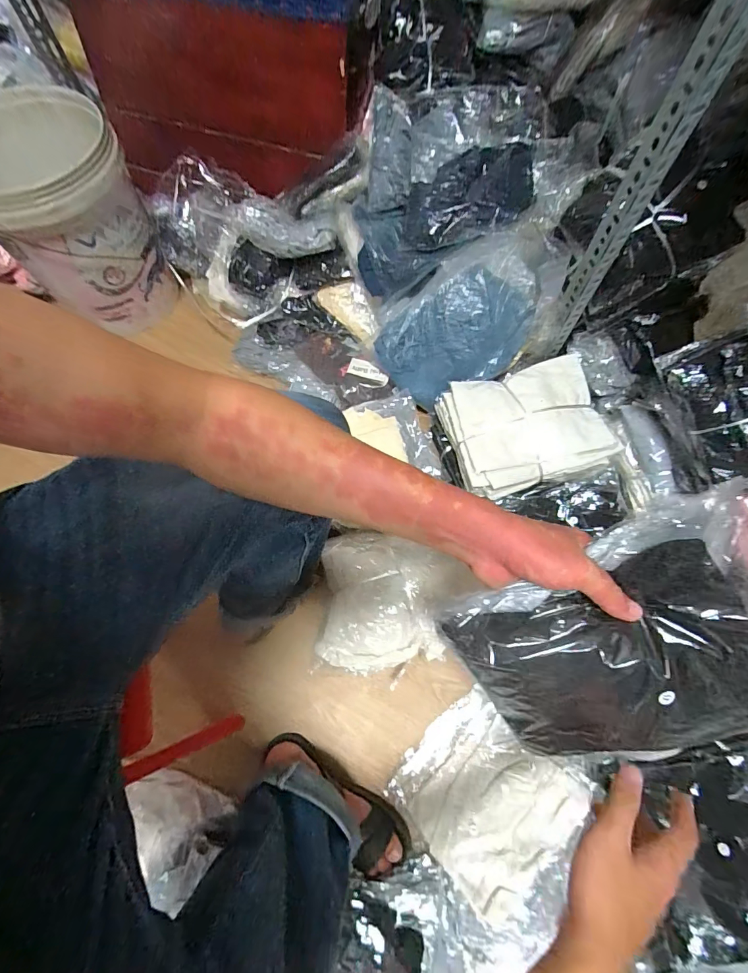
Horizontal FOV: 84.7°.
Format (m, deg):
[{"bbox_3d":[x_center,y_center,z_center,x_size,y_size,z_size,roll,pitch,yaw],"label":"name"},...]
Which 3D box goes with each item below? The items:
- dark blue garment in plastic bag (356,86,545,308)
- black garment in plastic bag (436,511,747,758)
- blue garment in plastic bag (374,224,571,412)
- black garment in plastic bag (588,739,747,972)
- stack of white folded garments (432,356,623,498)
[{"bbox_3d":[0.140,-0.585,0.789,0.364,0.100,0.381,-6,84,17],"label":"dark blue garment in plastic bag"},{"bbox_3d":[0.194,0.141,0.337,0.212,0.029,0.189,-28,98,17],"label":"black garment in plastic bag"},{"bbox_3d":[0.185,-0.326,0.786,0.352,0.067,0.220,-30,105,18],"label":"blue garment in plastic bag"},{"bbox_3d":[0.474,0.475,0.543,0.274,0.054,0.224,-11,59,7],"label":"black garment in plastic bag"},{"bbox_3d":[0.278,-0.116,0.766,0.259,0.070,0.227,-13,70,-5],"label":"stack of white folded garments"}]

